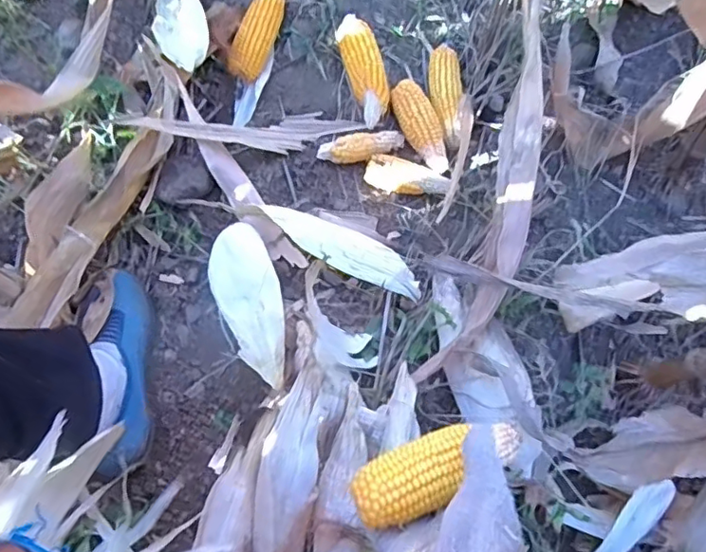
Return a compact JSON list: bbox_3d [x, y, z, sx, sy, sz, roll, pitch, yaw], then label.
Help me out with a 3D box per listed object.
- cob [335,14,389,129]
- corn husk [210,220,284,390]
[{"bbox_3d":[0.017,-0.276,0.790,0.047,0.047,0.165,-15,76,-4],"label":"cob"},{"bbox_3d":[-0.117,0.031,0.651,0.071,0.020,0.203,-18,64,-5],"label":"corn husk"}]

